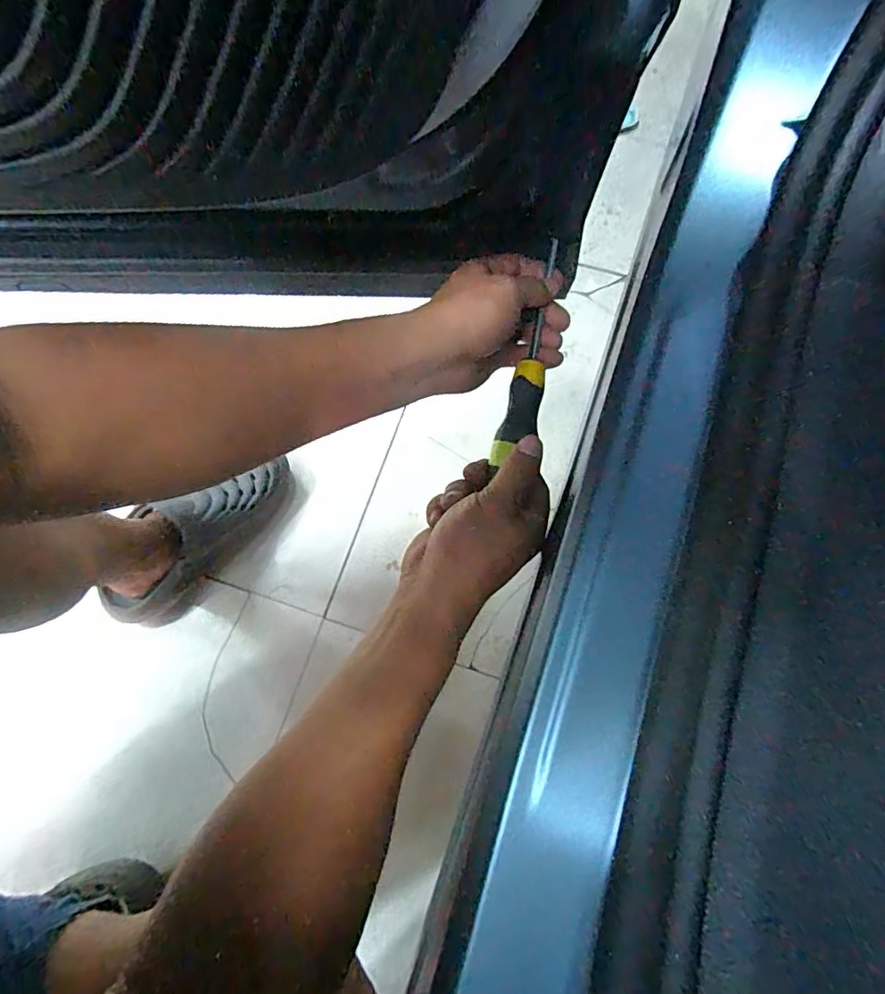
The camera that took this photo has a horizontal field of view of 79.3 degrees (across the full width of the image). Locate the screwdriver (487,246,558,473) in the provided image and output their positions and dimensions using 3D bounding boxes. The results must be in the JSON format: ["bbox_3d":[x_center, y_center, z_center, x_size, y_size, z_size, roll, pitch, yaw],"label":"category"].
[{"bbox_3d":[0.070,-0.109,0.395,0.025,0.024,0.182,15,83,5],"label":"screwdriver"}]

